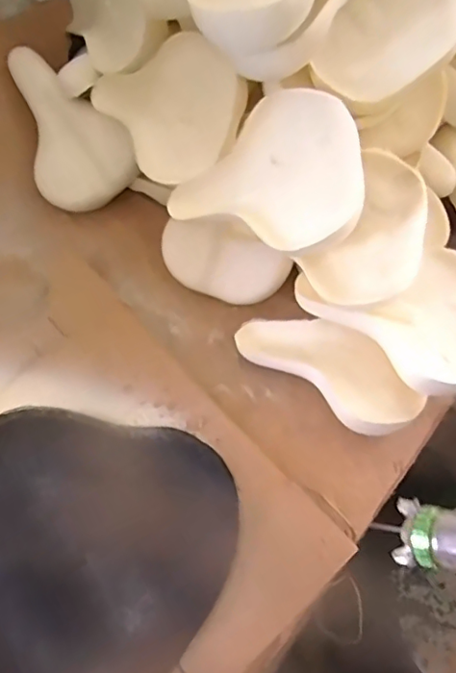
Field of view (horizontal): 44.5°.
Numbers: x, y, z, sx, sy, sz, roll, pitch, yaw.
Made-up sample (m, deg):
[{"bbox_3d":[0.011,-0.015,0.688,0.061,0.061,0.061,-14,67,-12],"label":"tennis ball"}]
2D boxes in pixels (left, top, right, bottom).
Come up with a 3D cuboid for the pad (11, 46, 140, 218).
[{"bbox_3d":[-0.267,-0.318,0.897,0.160,0.055,0.243,-42,97,20],"label":"pad"}]

